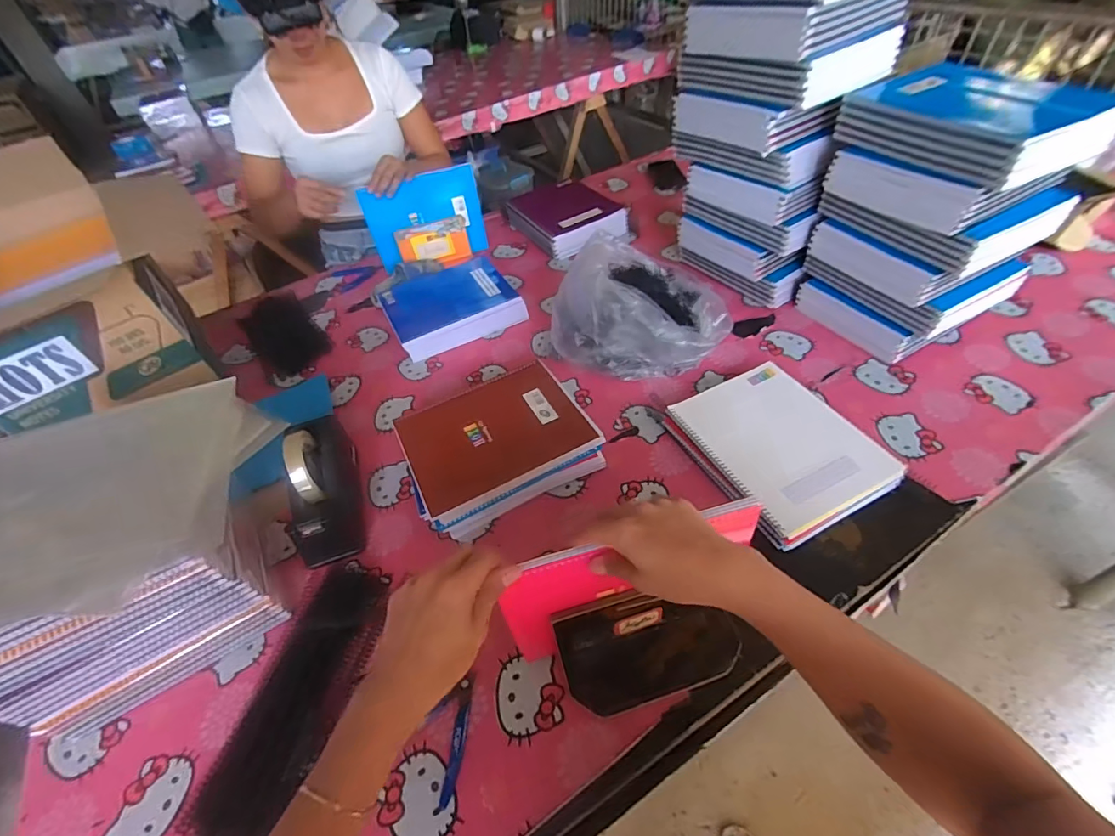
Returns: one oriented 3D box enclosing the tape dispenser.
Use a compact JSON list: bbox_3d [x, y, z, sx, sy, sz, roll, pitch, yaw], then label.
[{"bbox_3d":[-0.333,0.090,0.692,0.076,0.123,0.204,-17,47,-8],"label":"tape dispenser"}]

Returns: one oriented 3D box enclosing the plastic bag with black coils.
[{"bbox_3d":[0.146,-0.200,0.864,0.299,0.164,0.251,8,49,15],"label":"plastic bag with black coils"}]

